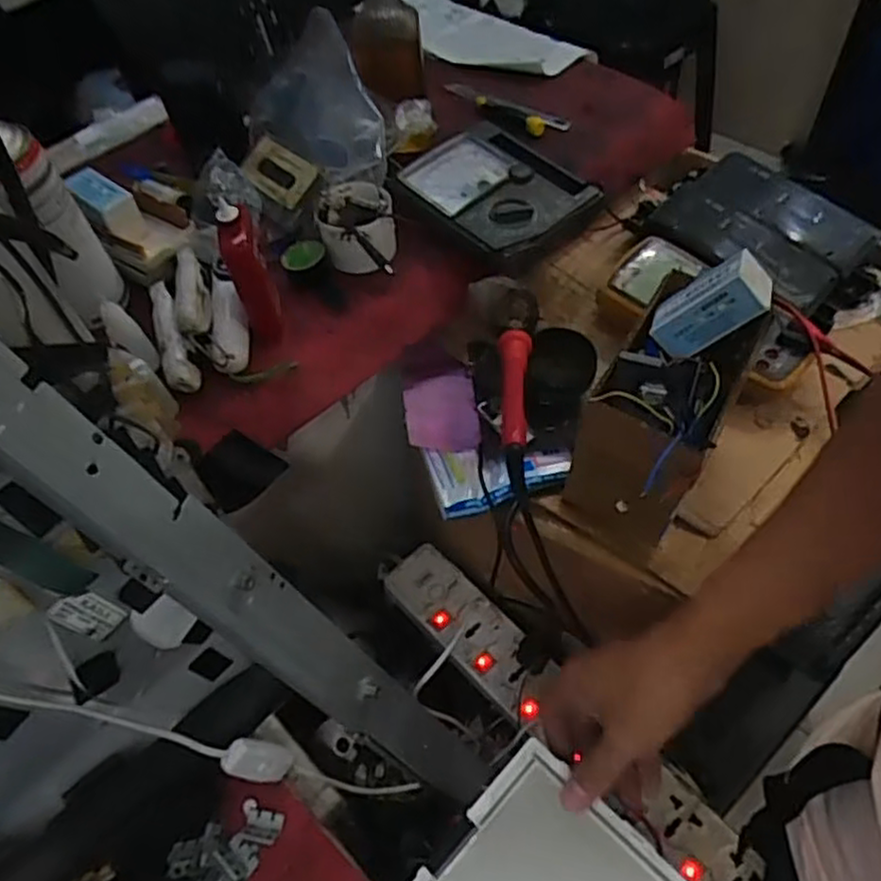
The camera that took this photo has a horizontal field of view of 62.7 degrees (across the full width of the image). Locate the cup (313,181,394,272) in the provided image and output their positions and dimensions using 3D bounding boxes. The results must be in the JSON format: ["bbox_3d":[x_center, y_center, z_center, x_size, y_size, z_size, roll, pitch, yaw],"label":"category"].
[{"bbox_3d":[-0.071,-0.183,0.624,0.062,0.053,0.079,-7,55,1],"label":"cup"}]

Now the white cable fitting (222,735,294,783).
[{"bbox_3d":[-0.120,0.212,0.479,0.014,0.055,0.022,-27,50,27],"label":"white cable fitting"}]

